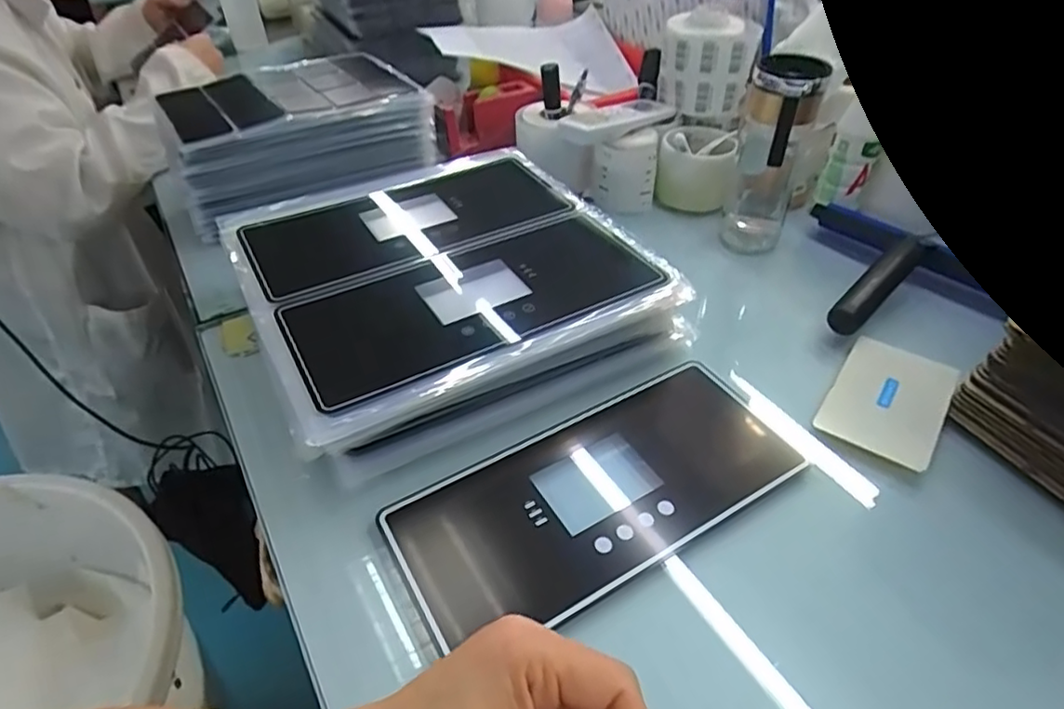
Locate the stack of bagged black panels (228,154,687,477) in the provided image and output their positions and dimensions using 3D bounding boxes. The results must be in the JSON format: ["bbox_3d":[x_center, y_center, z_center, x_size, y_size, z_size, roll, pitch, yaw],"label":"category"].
[{"bbox_3d":[-0.077,-0.066,0.544,0.318,0.063,0.302,-22,47,-21],"label":"stack of bagged black panels"}]

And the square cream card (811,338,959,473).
[{"bbox_3d":[0.285,0.033,0.486,0.078,0.008,0.125,28,50,28],"label":"square cream card"}]

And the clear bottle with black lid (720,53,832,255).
[{"bbox_3d":[0.231,-0.186,0.606,0.063,0.183,0.056,15,45,17],"label":"clear bottle with black lid"}]

